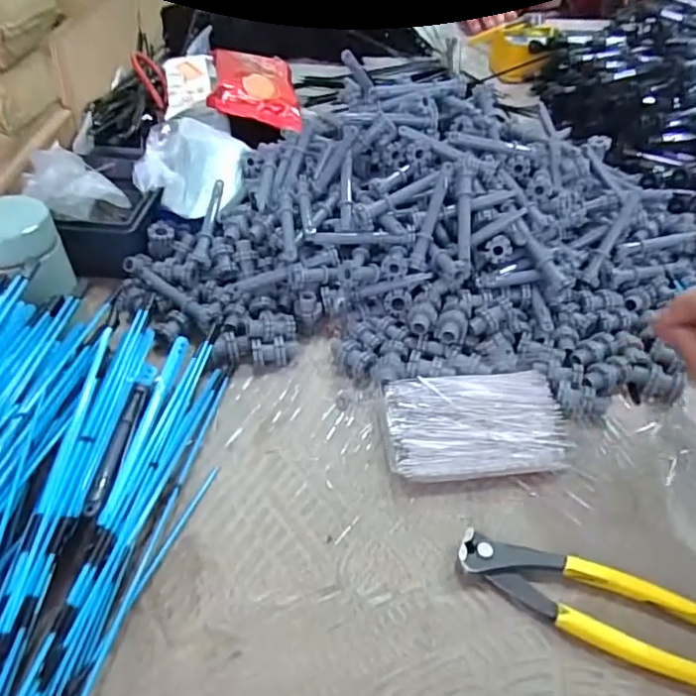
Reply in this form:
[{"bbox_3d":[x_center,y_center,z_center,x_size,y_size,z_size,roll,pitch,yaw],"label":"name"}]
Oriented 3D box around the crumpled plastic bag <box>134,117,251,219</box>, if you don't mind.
[{"bbox_3d":[-0.150,-0.178,0.551,0.092,0.051,0.102,-5,46,-7],"label":"crumpled plastic bag"}]

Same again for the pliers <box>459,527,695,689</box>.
[{"bbox_3d":[0.147,0.149,0.329,0.164,0.014,0.050,19,48,16],"label":"pliers"}]

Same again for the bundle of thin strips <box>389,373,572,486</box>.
[{"bbox_3d":[0.093,0.058,0.414,0.131,0.025,0.081,-4,46,-6],"label":"bundle of thin strips"}]

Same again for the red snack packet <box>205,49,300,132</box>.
[{"bbox_3d":[-0.110,-0.330,0.694,0.107,0.029,0.144,8,54,-18],"label":"red snack packet"}]

